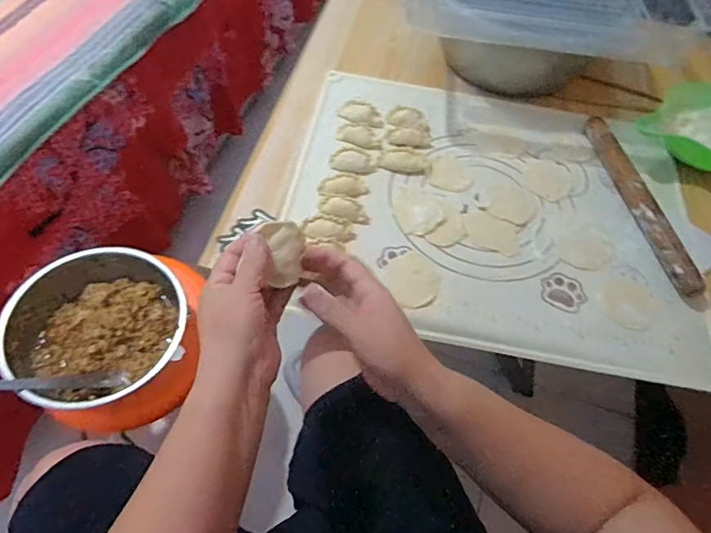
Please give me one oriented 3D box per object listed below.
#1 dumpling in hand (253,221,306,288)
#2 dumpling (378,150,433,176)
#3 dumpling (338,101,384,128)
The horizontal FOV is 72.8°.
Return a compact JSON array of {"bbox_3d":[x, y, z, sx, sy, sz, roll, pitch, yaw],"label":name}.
[{"bbox_3d":[-0.060,-0.014,0.410,0.032,0.050,0.025,-4,20,-6],"label":"dumpling in hand"},{"bbox_3d":[0.065,-0.136,0.615,0.070,0.015,0.026,13,59,2],"label":"dumpling"},{"bbox_3d":[0.007,-0.207,0.657,0.062,0.018,0.029,22,60,8],"label":"dumpling"}]

